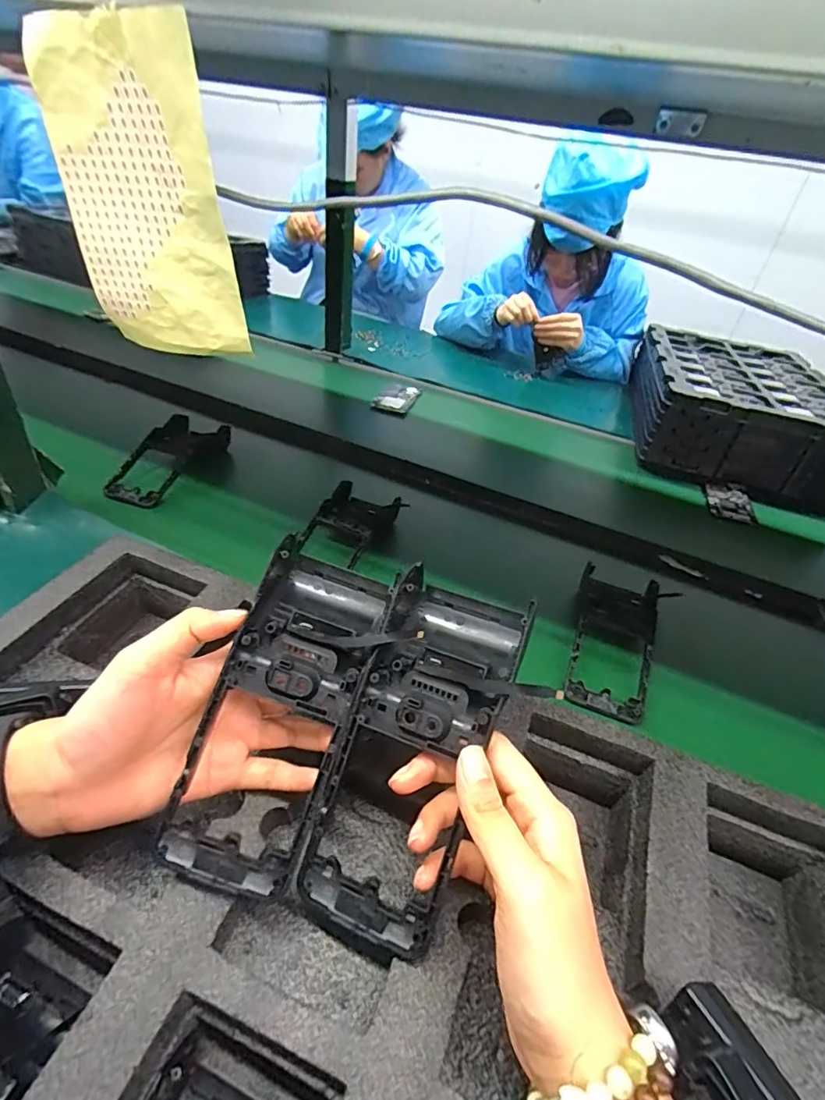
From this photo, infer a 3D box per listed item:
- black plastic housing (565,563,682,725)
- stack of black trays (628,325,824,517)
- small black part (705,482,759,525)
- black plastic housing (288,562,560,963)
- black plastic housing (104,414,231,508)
[{"bbox_3d":[0.204,0.091,0.518,0.082,0.039,0.172,19,40,13],"label":"black plastic housing"},{"bbox_3d":[0.607,-0.289,0.975,0.330,0.126,0.518,17,40,10],"label":"stack of black trays"},{"bbox_3d":[0.483,-0.075,0.788,0.069,0.009,0.099,13,39,5],"label":"small black part"},{"bbox_3d":[0.000,0.109,0.279,0.084,0.051,0.194,20,71,16],"label":"black plastic housing"},{"bbox_3d":[-0.316,-0.112,0.674,0.089,0.052,0.159,14,39,6],"label":"black plastic housing"}]

